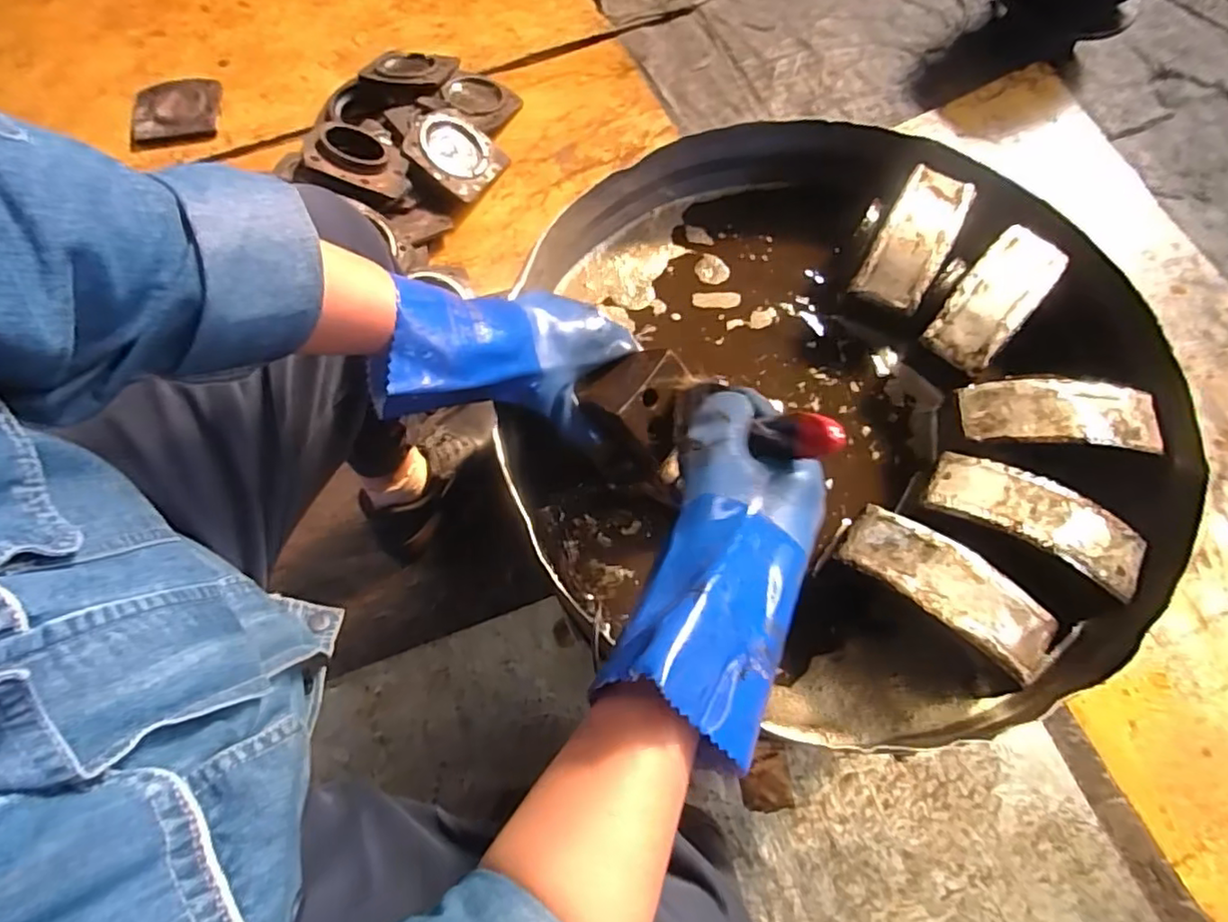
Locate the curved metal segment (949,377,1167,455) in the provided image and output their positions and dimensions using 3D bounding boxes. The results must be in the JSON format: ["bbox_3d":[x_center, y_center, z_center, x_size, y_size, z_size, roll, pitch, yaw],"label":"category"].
[{"bbox_3d":[0.381,-0.039,0.529,0.152,0.027,0.061,4,71,4],"label":"curved metal segment"}]

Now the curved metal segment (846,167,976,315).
[{"bbox_3d":[0.292,-0.219,0.601,0.065,0.031,0.158,28,74,11],"label":"curved metal segment"}]

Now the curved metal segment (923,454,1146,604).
[{"bbox_3d":[0.337,0.045,0.491,0.156,0.031,0.062,29,74,11],"label":"curved metal segment"}]

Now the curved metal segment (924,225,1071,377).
[{"bbox_3d":[0.354,-0.153,0.575,0.063,0.024,0.155,40,77,14],"label":"curved metal segment"}]

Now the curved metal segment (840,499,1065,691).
[{"bbox_3d":[0.255,0.094,0.472,0.155,0.032,0.060,37,76,14],"label":"curved metal segment"}]

